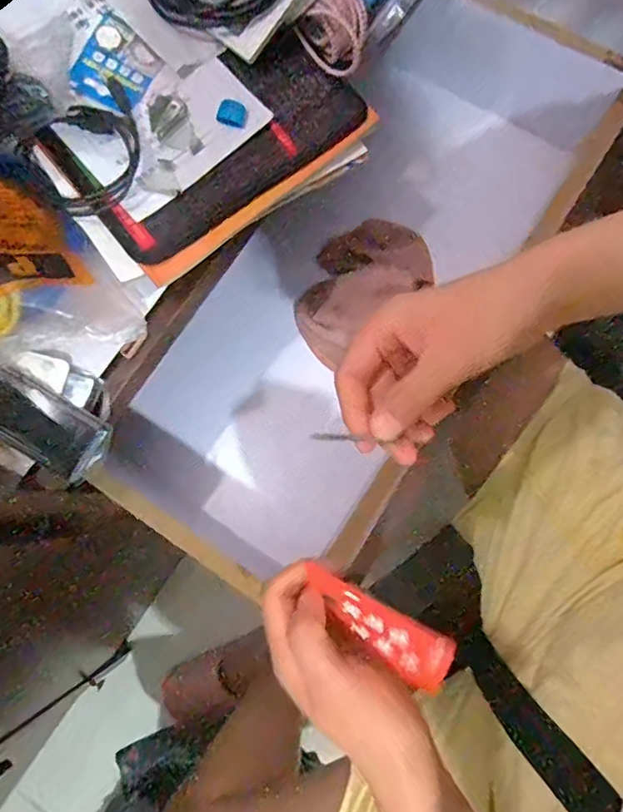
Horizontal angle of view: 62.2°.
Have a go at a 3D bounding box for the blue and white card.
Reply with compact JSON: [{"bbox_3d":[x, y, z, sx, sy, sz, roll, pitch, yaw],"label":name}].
[{"bbox_3d":[-0.138,-0.242,0.366,0.053,0.004,0.061,30,81,-3],"label":"blue and white card"}]

